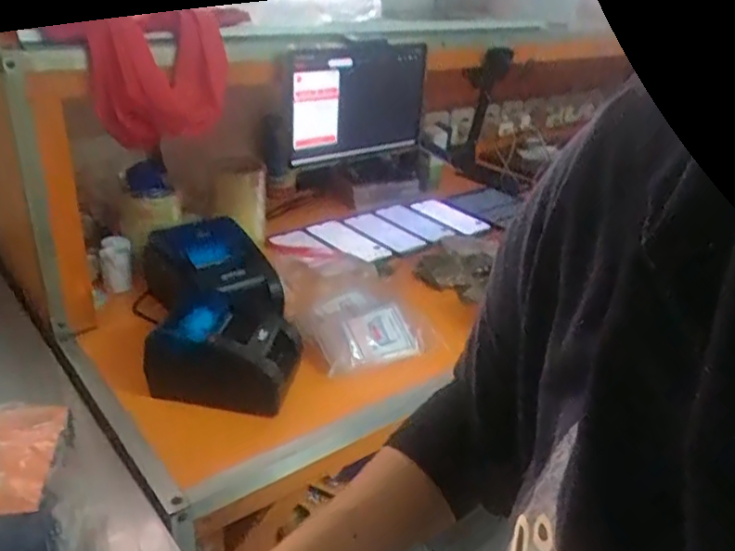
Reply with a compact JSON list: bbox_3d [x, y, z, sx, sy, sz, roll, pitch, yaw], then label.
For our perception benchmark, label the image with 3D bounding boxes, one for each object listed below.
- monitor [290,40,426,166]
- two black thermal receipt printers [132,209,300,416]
[{"bbox_3d":[-0.007,-0.262,0.971,0.256,0.157,0.030,-18,20,-36],"label":"monitor"},{"bbox_3d":[-0.195,0.040,0.840,0.182,0.093,0.341,-5,28,-16],"label":"two black thermal receipt printers"}]

